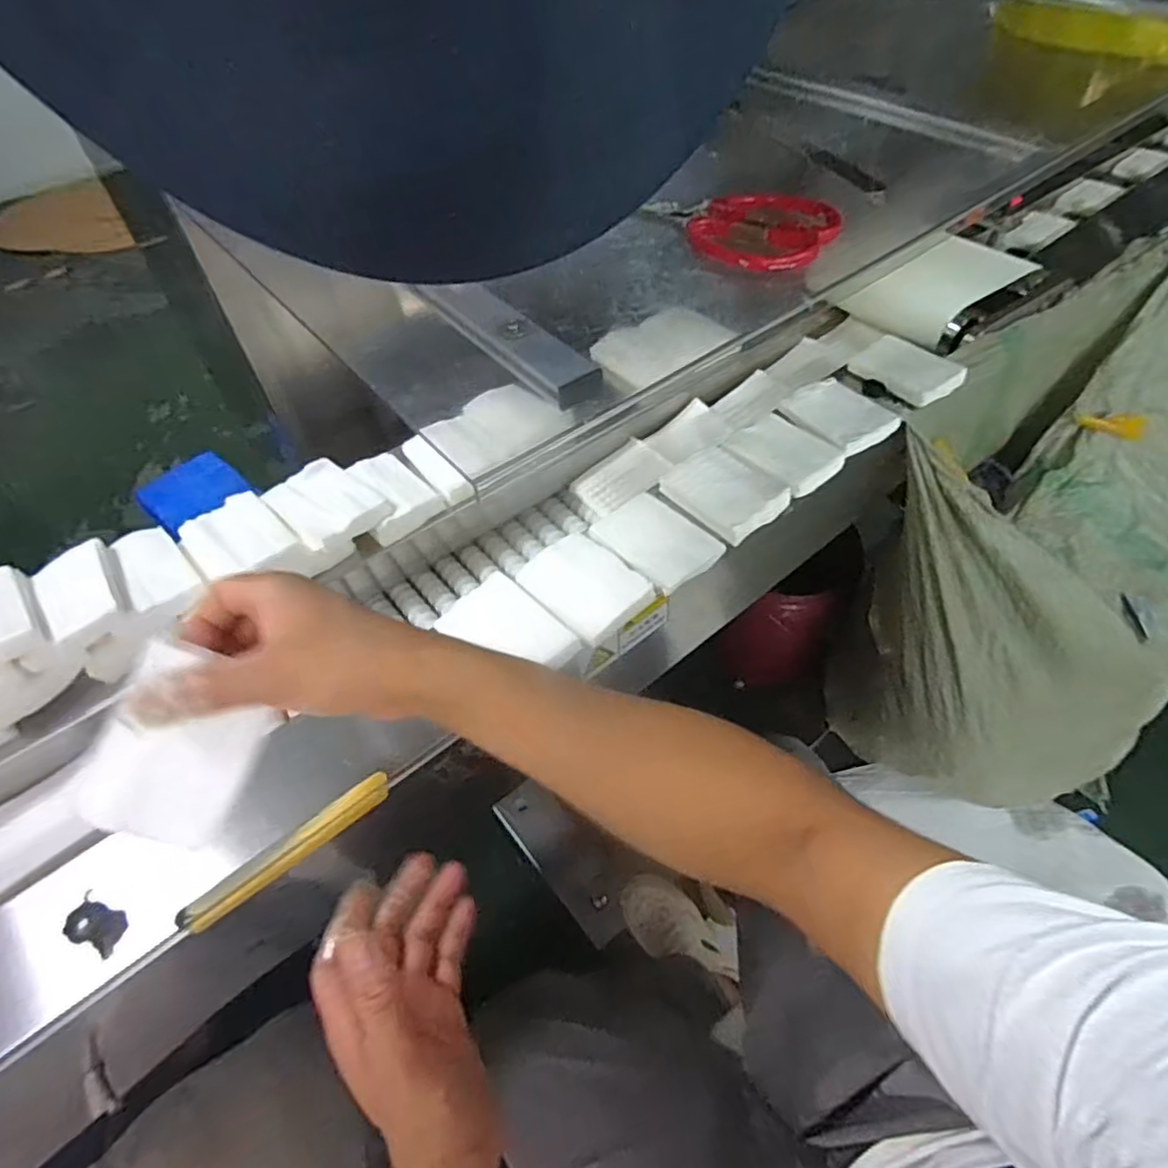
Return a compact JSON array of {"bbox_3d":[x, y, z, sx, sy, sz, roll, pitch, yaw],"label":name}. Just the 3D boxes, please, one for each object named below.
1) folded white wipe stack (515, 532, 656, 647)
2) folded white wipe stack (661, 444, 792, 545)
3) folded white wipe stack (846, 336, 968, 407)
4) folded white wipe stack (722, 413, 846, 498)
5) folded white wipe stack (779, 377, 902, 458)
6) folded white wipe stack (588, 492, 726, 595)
[{"bbox_3d":[-0.001,-0.001,0.545,0.076,0.009,0.100,-37,60,-23],"label":"folded white wipe stack"},{"bbox_3d":[0.132,-0.093,0.603,0.084,0.025,0.106,-35,59,-21],"label":"folded white wipe stack"},{"bbox_3d":[0.354,-0.239,0.706,0.074,0.026,0.102,-36,59,-22],"label":"folded white wipe stack"},{"bbox_3d":[0.198,-0.132,0.644,0.080,0.012,0.103,-31,57,-19],"label":"folded white wipe stack"},{"bbox_3d":[0.266,-0.179,0.672,0.080,0.015,0.109,-25,56,-15],"label":"folded white wipe stack"},{"bbox_3d":[0.063,-0.039,0.569,0.074,0.009,0.099,-39,60,-24],"label":"folded white wipe stack"}]

